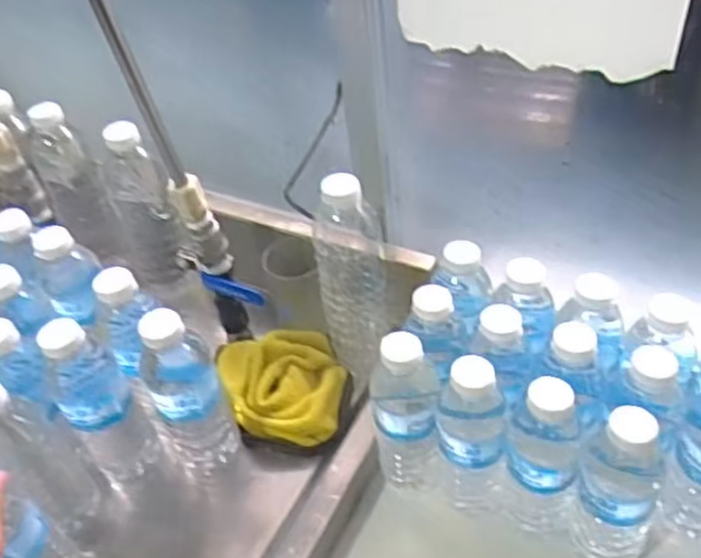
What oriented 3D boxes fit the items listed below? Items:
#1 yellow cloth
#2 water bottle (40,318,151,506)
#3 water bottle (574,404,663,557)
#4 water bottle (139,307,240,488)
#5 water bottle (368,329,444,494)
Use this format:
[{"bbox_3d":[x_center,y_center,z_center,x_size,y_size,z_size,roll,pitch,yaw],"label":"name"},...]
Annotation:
[{"bbox_3d":[-0.064,0.104,0.681,0.121,0.042,0.111,-5,43,3],"label":"yellow cloth"},{"bbox_3d":[-0.206,0.110,0.602,0.058,0.175,0.063,-24,46,-17],"label":"water bottle"},{"bbox_3d":[0.202,0.158,0.545,0.062,0.172,0.070,15,48,22],"label":"water bottle"},{"bbox_3d":[-0.134,0.099,0.601,0.059,0.175,0.061,-24,46,-17],"label":"water bottle"},{"bbox_3d":[0.048,0.122,0.611,0.054,0.179,0.054,-3,43,5],"label":"water bottle"}]

